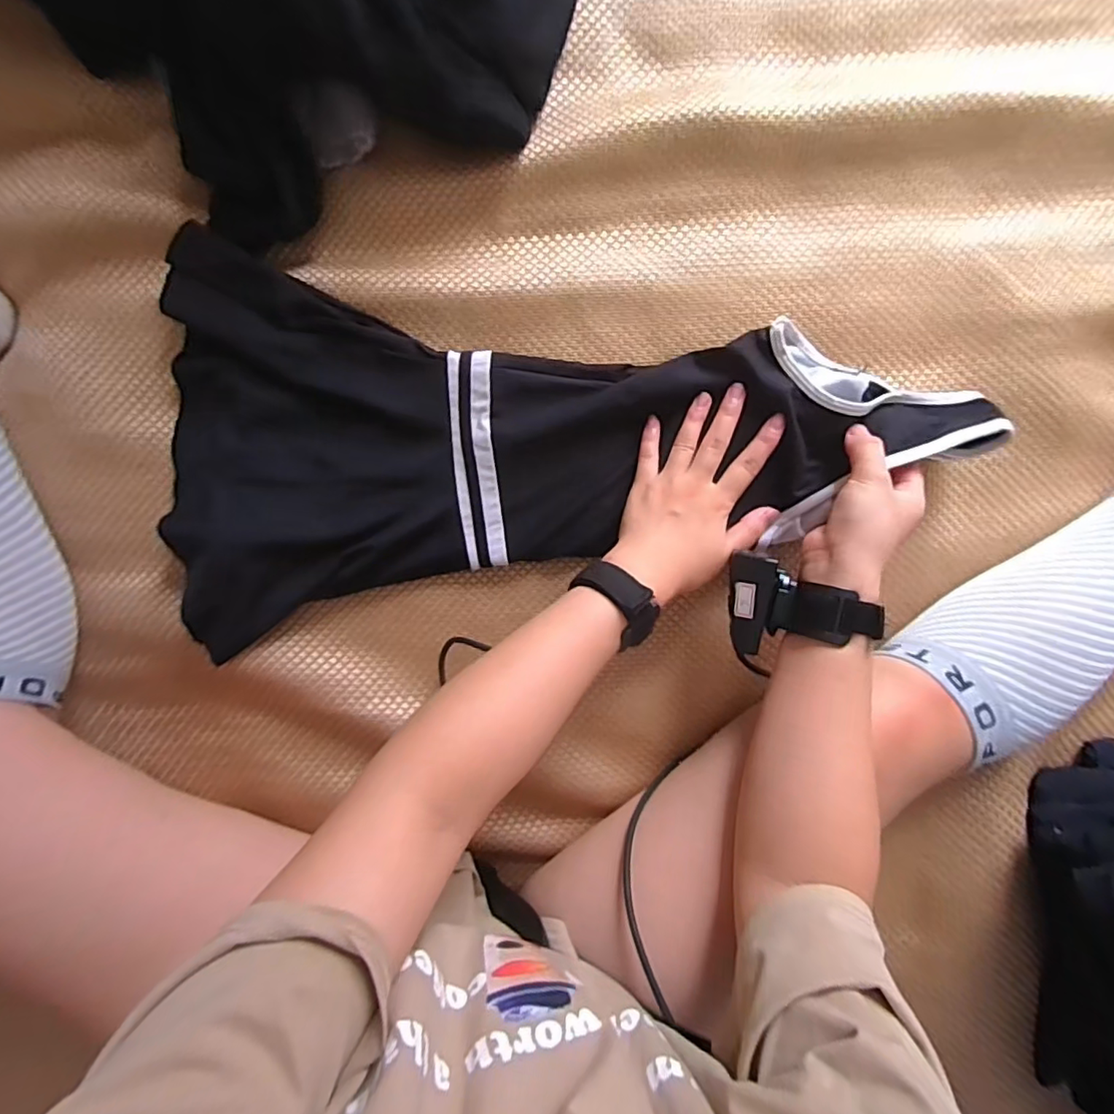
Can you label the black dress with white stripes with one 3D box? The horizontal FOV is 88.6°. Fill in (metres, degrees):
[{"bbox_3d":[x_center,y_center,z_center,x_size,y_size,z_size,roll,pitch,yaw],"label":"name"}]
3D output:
[{"bbox_3d":[0.002,-0.091,0.427,0.592,0.051,0.285,-2,94,3],"label":"black dress with white stripes"}]

